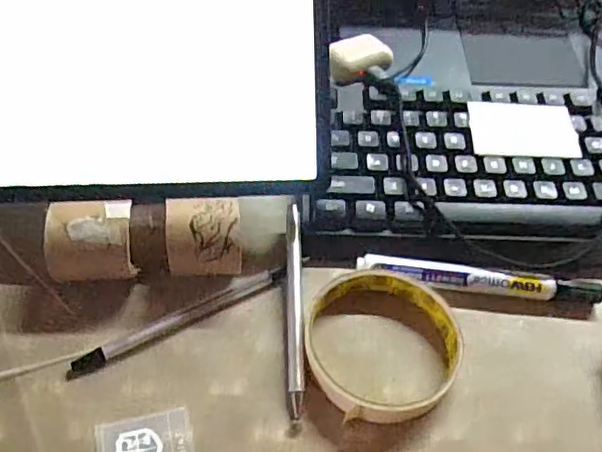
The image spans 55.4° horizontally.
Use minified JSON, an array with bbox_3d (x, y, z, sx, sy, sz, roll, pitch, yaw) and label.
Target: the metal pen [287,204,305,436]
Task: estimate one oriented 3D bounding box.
[{"bbox_3d":[-0.003,0.046,0.320,0.008,0.009,0.131,1,56,-4],"label":"metal pen"}]

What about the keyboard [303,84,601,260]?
[{"bbox_3d":[0.219,-0.037,0.373,0.416,0.025,0.130,4,56,-3],"label":"keyboard"}]

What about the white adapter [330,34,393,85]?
[{"bbox_3d":[0.042,-0.123,0.418,0.049,0.017,0.028,-18,60,-16],"label":"white adapter"}]

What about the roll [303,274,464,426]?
[{"bbox_3d":[0.043,0.062,0.309,0.082,0.015,0.081,2,56,-3],"label":"roll"}]

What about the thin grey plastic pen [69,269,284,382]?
[{"bbox_3d":[-0.065,0.050,0.316,0.125,0.007,0.012,-23,61,-19],"label":"thin grey plastic pen"}]

